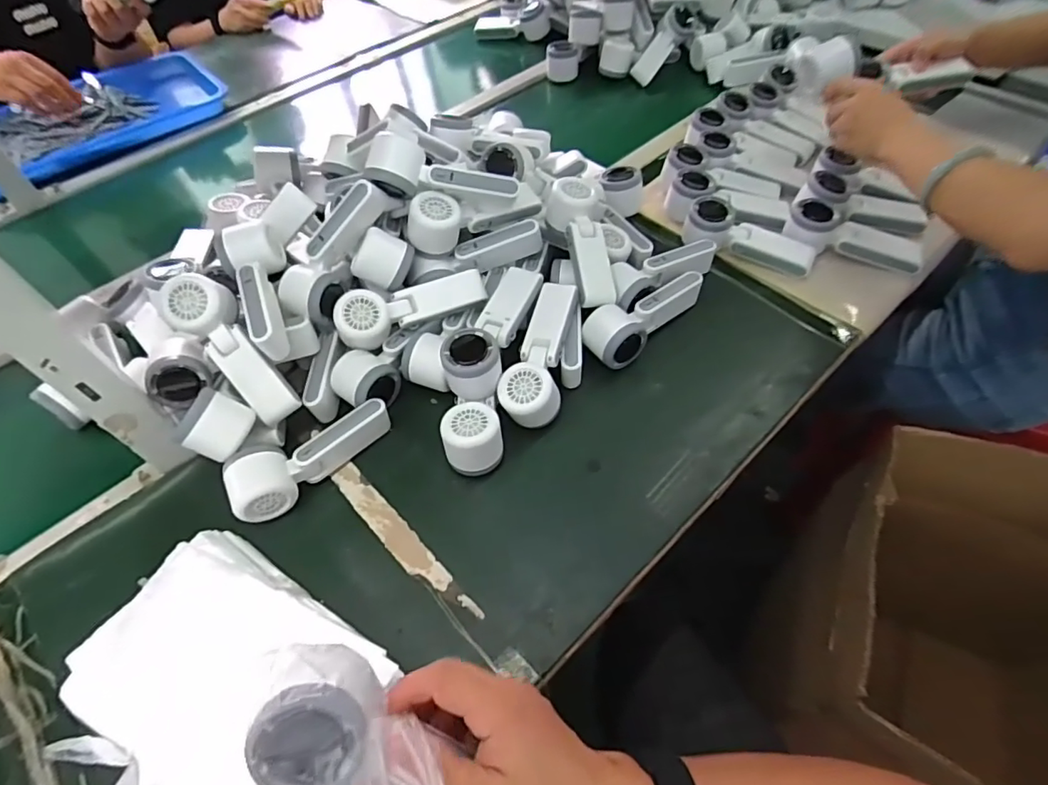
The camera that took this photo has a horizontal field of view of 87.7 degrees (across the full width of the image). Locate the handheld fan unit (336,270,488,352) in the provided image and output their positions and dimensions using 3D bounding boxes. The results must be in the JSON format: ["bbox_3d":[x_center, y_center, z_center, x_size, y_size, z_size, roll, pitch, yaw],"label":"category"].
[{"bbox_3d":[-0.125,-0.097,0.616,0.166,0.059,0.046,-23,55,-12],"label":"handheld fan unit"}]

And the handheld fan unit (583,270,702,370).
[{"bbox_3d":[0.141,-0.091,0.636,0.164,0.046,0.065,-34,60,-19],"label":"handheld fan unit"}]

